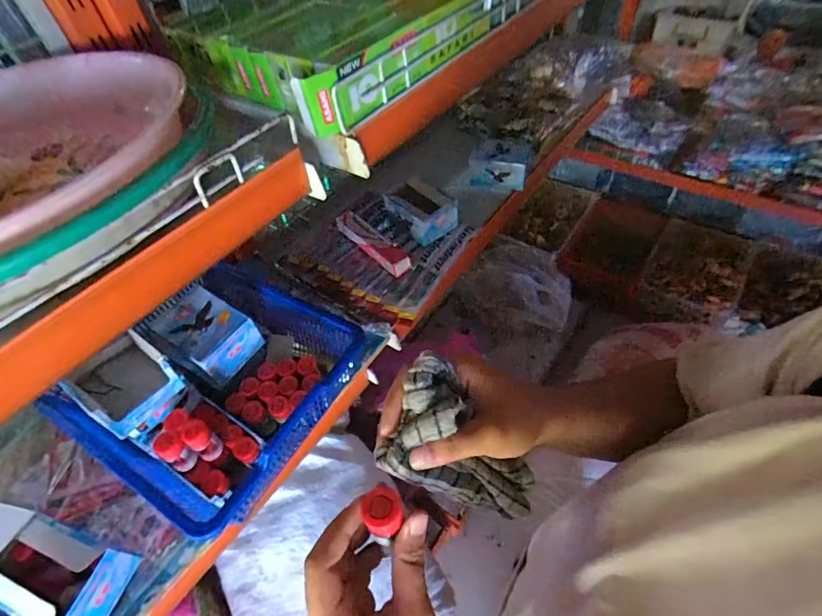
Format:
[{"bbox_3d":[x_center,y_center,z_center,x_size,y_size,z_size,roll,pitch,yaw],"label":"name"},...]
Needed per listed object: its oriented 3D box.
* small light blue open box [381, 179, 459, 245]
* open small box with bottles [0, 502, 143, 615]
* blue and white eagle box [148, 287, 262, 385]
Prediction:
[{"bbox_3d":[0.016,-0.165,0.713,0.081,0.047,0.108,-37,57,-22],"label":"small light blue open box"},{"bbox_3d":[-0.347,0.234,0.386,0.112,0.138,0.075,12,54,16],"label":"open small box with bottles"},{"bbox_3d":[-0.250,0.033,0.526,0.097,0.060,0.080,25,58,24],"label":"blue and white eagle box"}]

